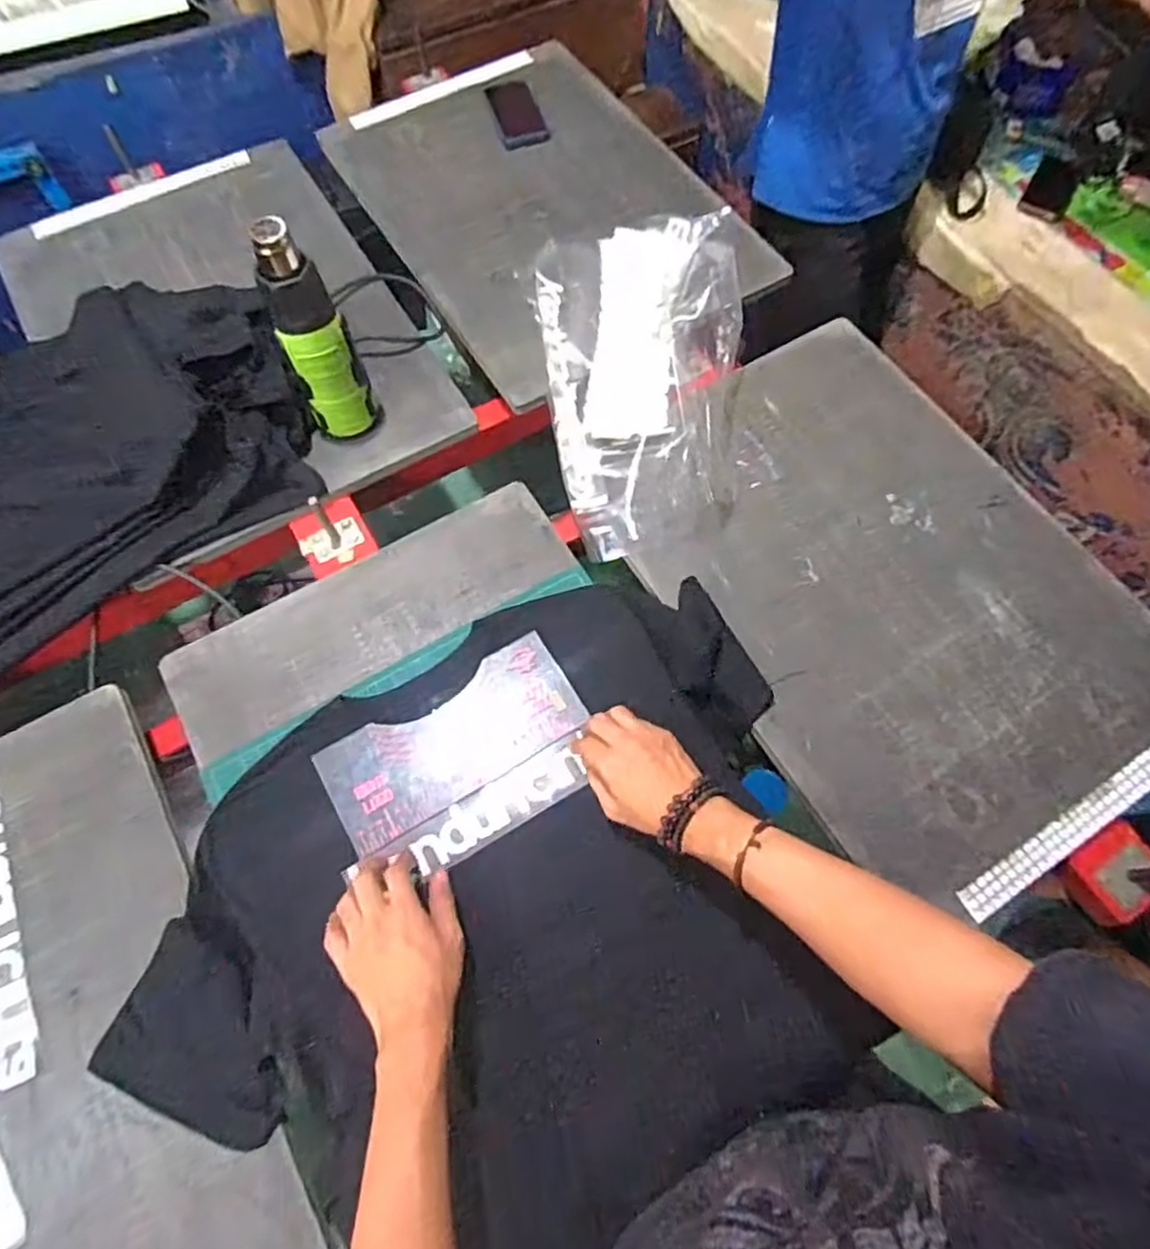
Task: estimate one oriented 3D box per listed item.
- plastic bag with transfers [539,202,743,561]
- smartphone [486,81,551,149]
[{"bbox_3d":[0.089,-0.329,0.884,0.260,0.076,0.508,-3,67,-1],"label":"plastic bag with transfers"},{"bbox_3d":[-0.092,-0.817,1.135,0.073,0.011,0.164,-14,68,-6],"label":"smartphone"}]

